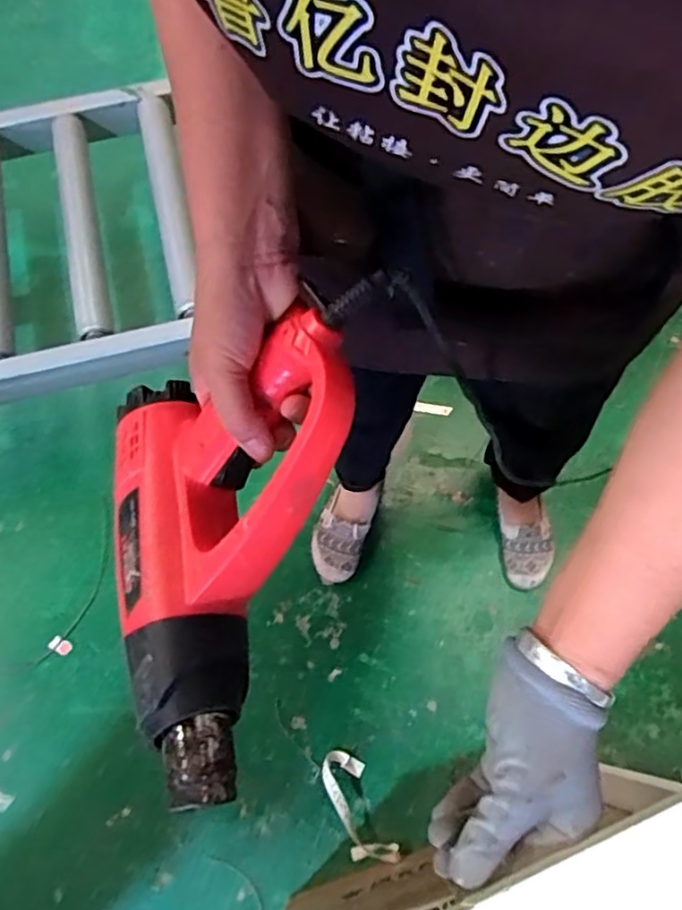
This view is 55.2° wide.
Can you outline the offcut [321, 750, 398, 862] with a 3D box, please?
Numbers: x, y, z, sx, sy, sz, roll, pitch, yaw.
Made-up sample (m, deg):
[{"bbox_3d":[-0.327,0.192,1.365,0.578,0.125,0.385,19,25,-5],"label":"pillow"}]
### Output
[{"bbox_3d":[0.028,0.559,1.035,0.081,0.040,0.181,-22,70,-6],"label":"offcut"}]

